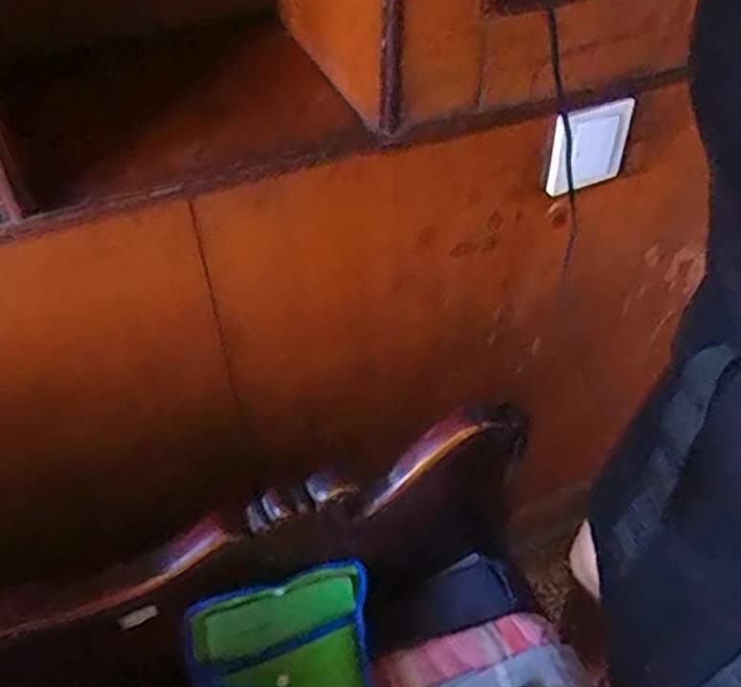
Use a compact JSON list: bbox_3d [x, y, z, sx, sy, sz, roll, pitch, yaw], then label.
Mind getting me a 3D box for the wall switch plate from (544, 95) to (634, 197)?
[{"bbox_3d":[0.221,-0.199,0.726,0.091,0.089,0.013,-20,50,-19],"label":"wall switch plate"}]

